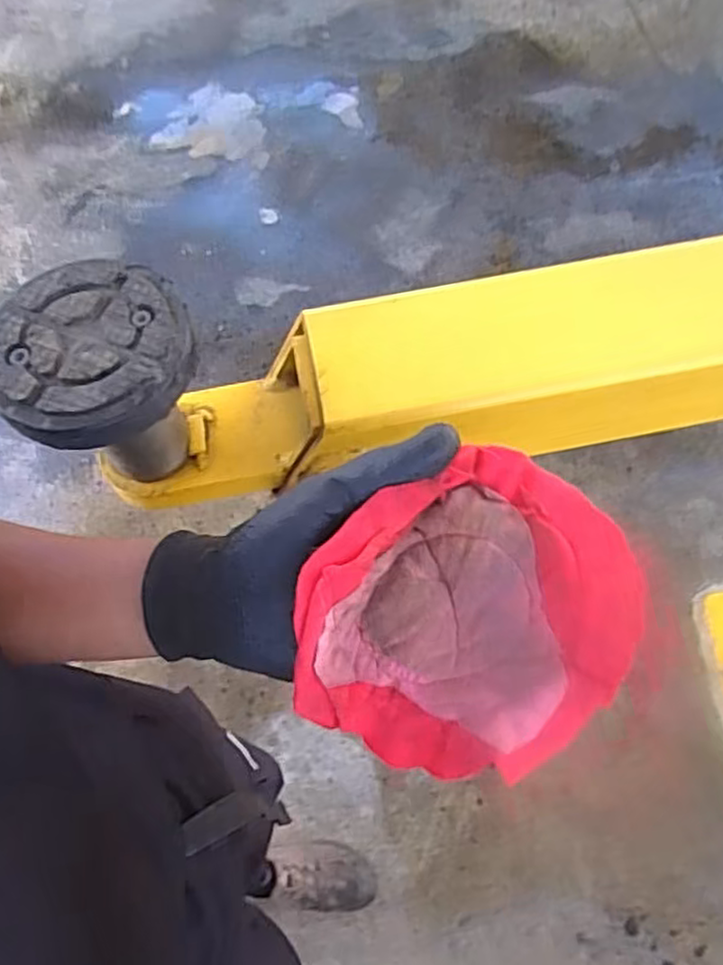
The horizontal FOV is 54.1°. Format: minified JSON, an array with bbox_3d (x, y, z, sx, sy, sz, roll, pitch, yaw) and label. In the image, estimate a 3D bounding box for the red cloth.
[{"bbox_3d":[0.053,0.069,0.326,0.145,0.084,0.118,-40,68,-20],"label":"red cloth"}]

